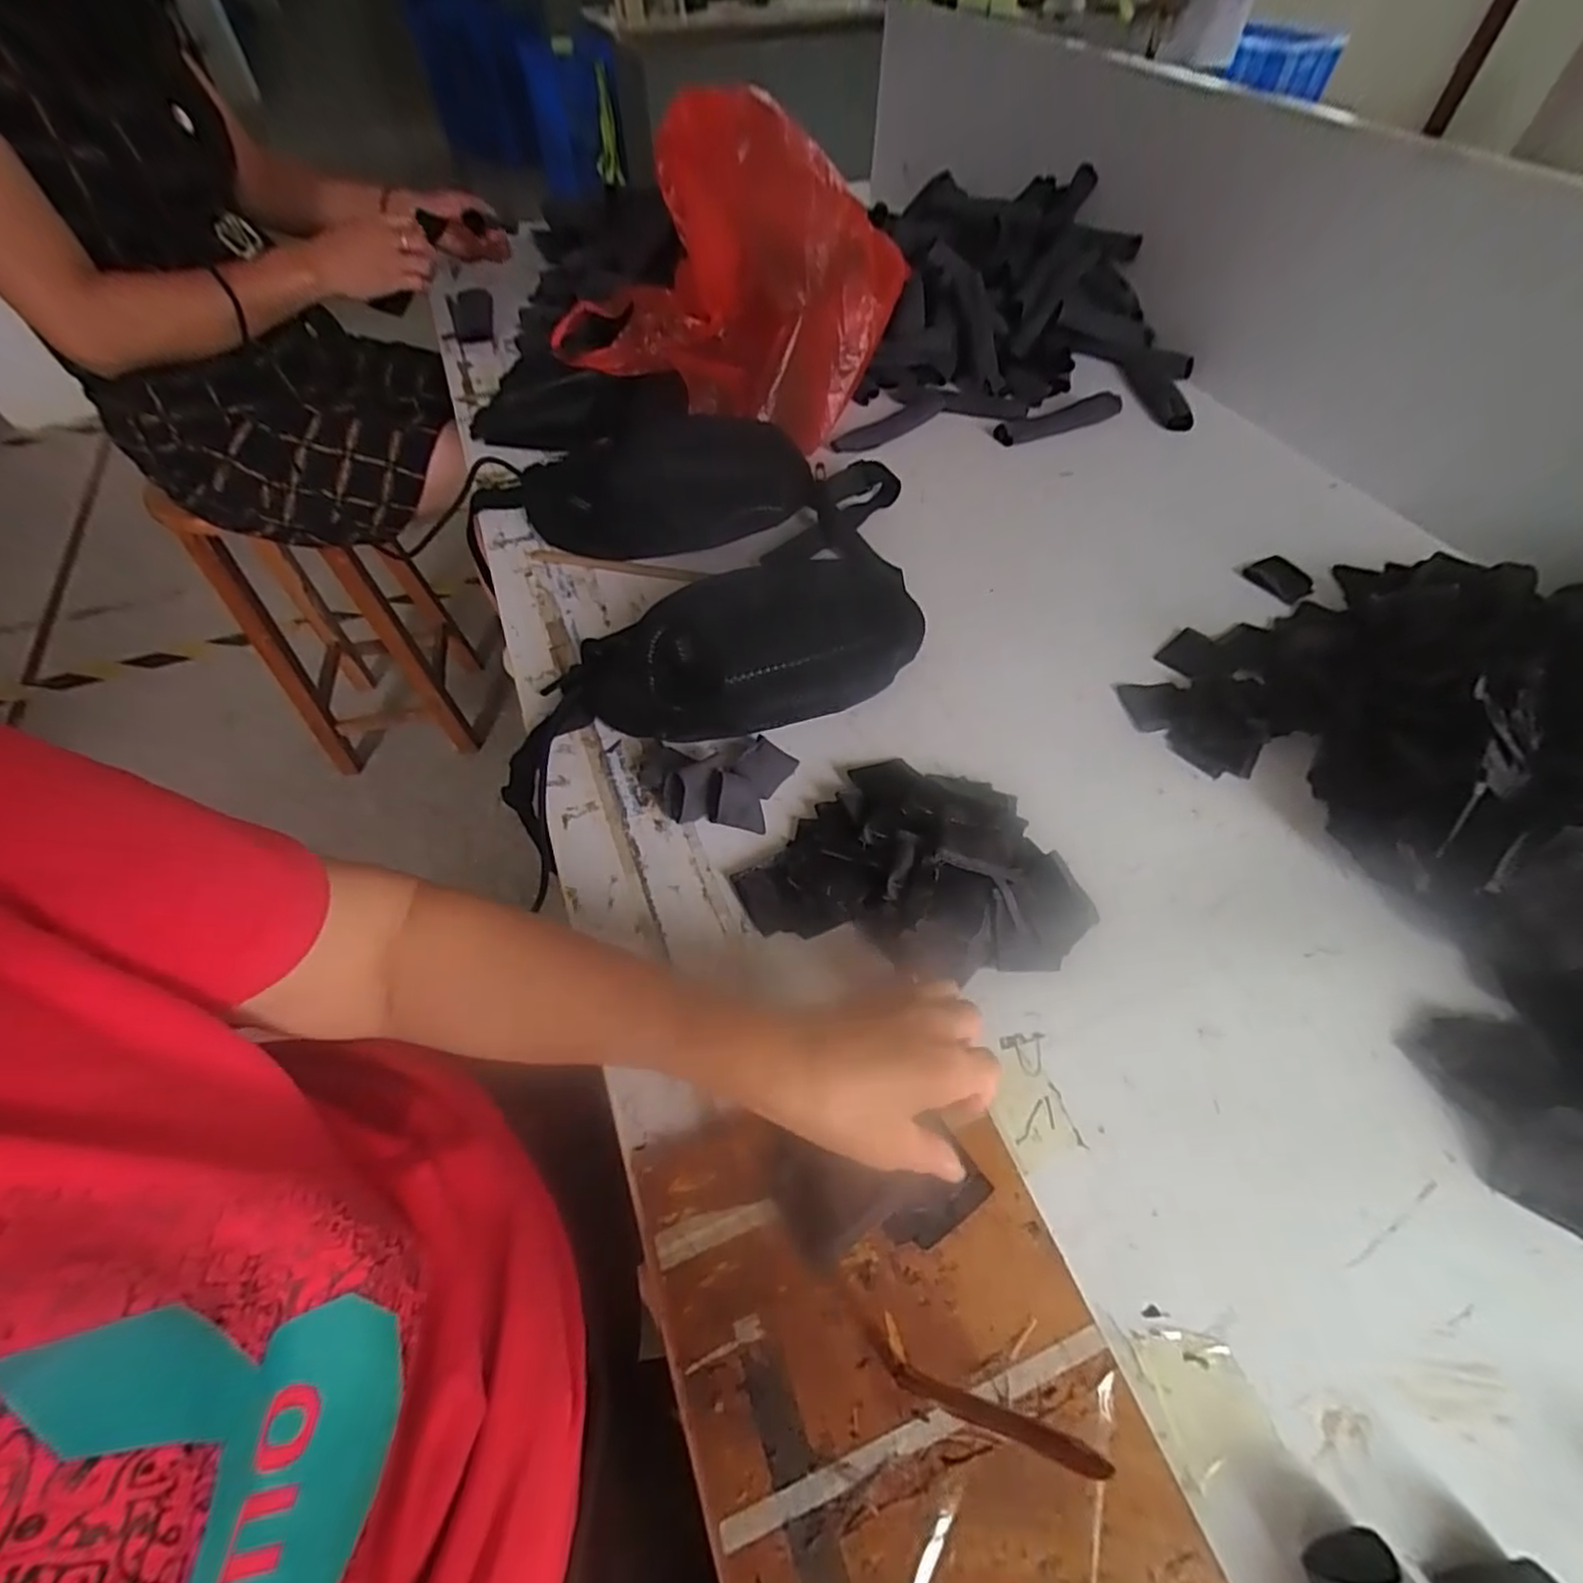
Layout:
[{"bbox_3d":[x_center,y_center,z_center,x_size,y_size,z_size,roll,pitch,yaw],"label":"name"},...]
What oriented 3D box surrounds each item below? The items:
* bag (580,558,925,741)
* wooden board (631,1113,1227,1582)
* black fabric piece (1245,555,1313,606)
[{"bbox_3d":[-0.019,-0.115,0.539,0.283,0.067,0.142,-20,57,-13],"label":"bag"},{"bbox_3d":[0.051,0.266,0.288,0.178,0.010,0.274,-18,56,-12],"label":"wooden board"},{"bbox_3d":[0.448,-0.195,0.625,0.046,0.008,0.053,-26,58,-17],"label":"black fabric piece"}]

